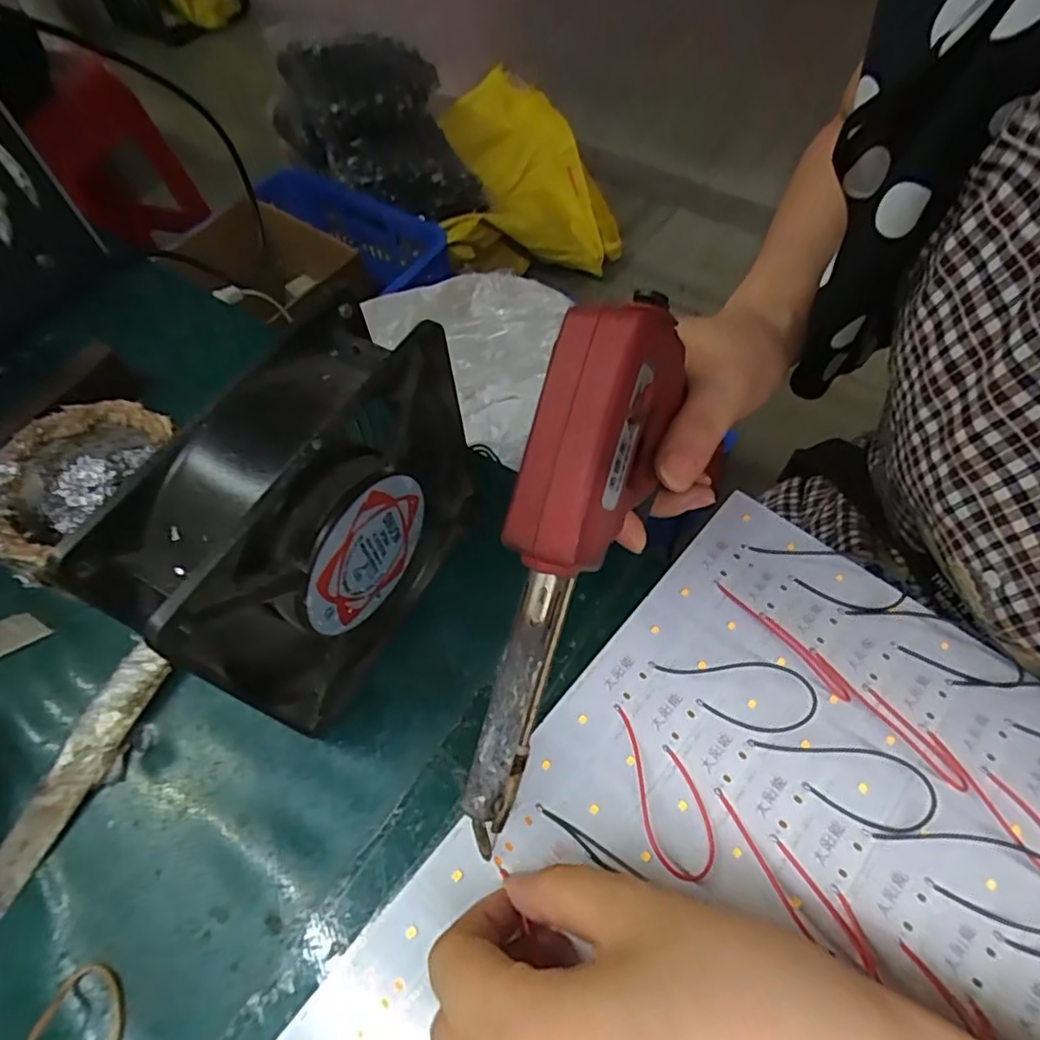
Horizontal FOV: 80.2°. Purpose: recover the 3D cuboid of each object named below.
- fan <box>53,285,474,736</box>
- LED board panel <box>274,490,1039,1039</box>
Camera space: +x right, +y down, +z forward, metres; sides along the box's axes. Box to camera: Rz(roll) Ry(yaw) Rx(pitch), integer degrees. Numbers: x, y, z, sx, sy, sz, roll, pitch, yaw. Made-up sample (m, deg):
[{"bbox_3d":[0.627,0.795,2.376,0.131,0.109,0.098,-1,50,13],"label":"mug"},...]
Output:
[{"bbox_3d":[-0.067,0.003,0.218,0.040,0.125,0.117,26,64,16],"label":"fan"},{"bbox_3d":[0.108,0.155,0.193,0.271,0.011,0.283,35,67,20],"label":"LED board panel"}]

